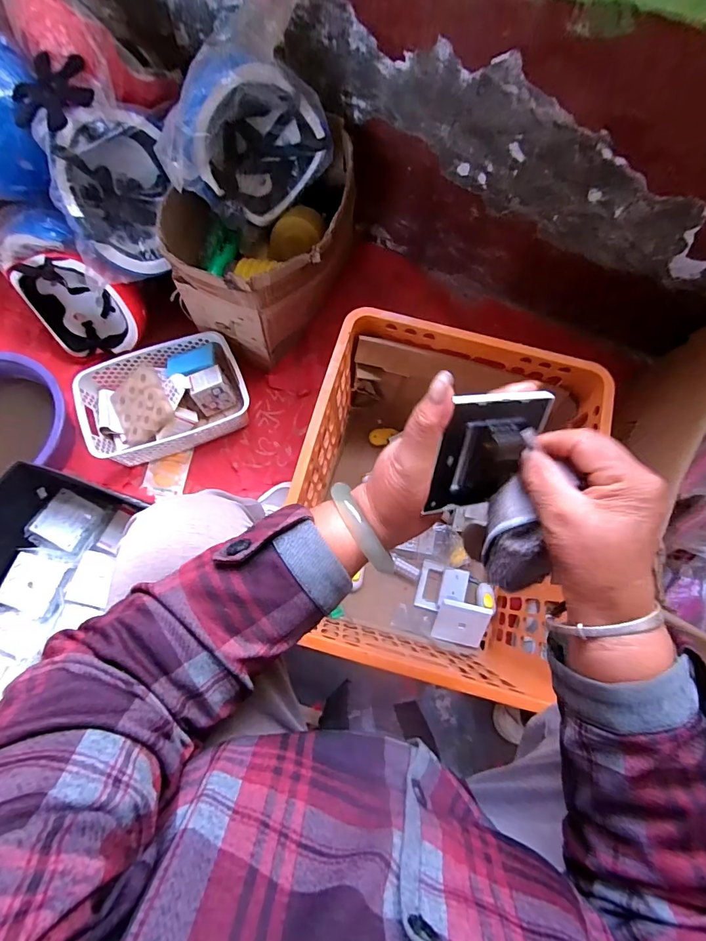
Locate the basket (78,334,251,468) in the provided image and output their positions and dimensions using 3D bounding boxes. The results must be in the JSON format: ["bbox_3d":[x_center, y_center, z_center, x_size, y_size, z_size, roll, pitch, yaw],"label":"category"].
[{"bbox_3d":[-0.362,-0.141,0.825,0.302,0.095,0.205,-17,76,-6],"label":"basket"}]

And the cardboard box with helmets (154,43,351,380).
[{"bbox_3d":[-0.153,-0.443,0.716,0.265,0.369,0.350,18,75,3],"label":"cardboard box with helmets"}]

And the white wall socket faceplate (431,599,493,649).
[{"bbox_3d":[0.187,0.264,0.719,0.084,0.019,0.079,11,111,2],"label":"white wall socket faceplate"}]

